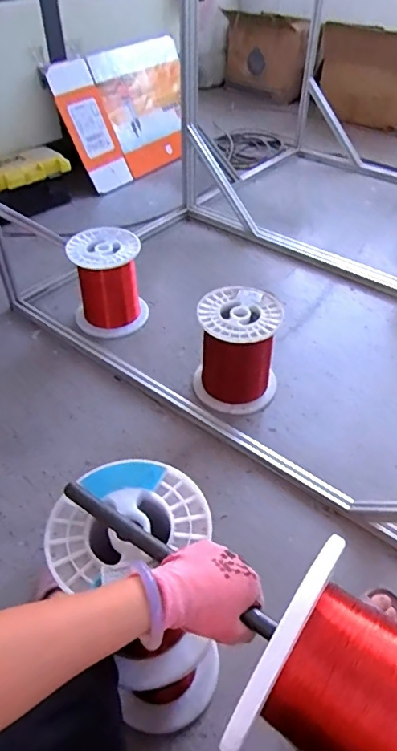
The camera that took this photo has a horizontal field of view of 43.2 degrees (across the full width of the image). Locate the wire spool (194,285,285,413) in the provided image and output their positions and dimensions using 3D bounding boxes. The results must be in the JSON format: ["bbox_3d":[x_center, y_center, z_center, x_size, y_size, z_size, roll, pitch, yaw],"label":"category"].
[{"bbox_3d":[0.095,-0.059,1.233,0.196,0.241,0.192,1,46,-1],"label":"wire spool"}]

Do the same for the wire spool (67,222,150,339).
[{"bbox_3d":[-0.261,-0.267,1.448,0.208,0.236,0.199,-10,47,-10],"label":"wire spool"}]

